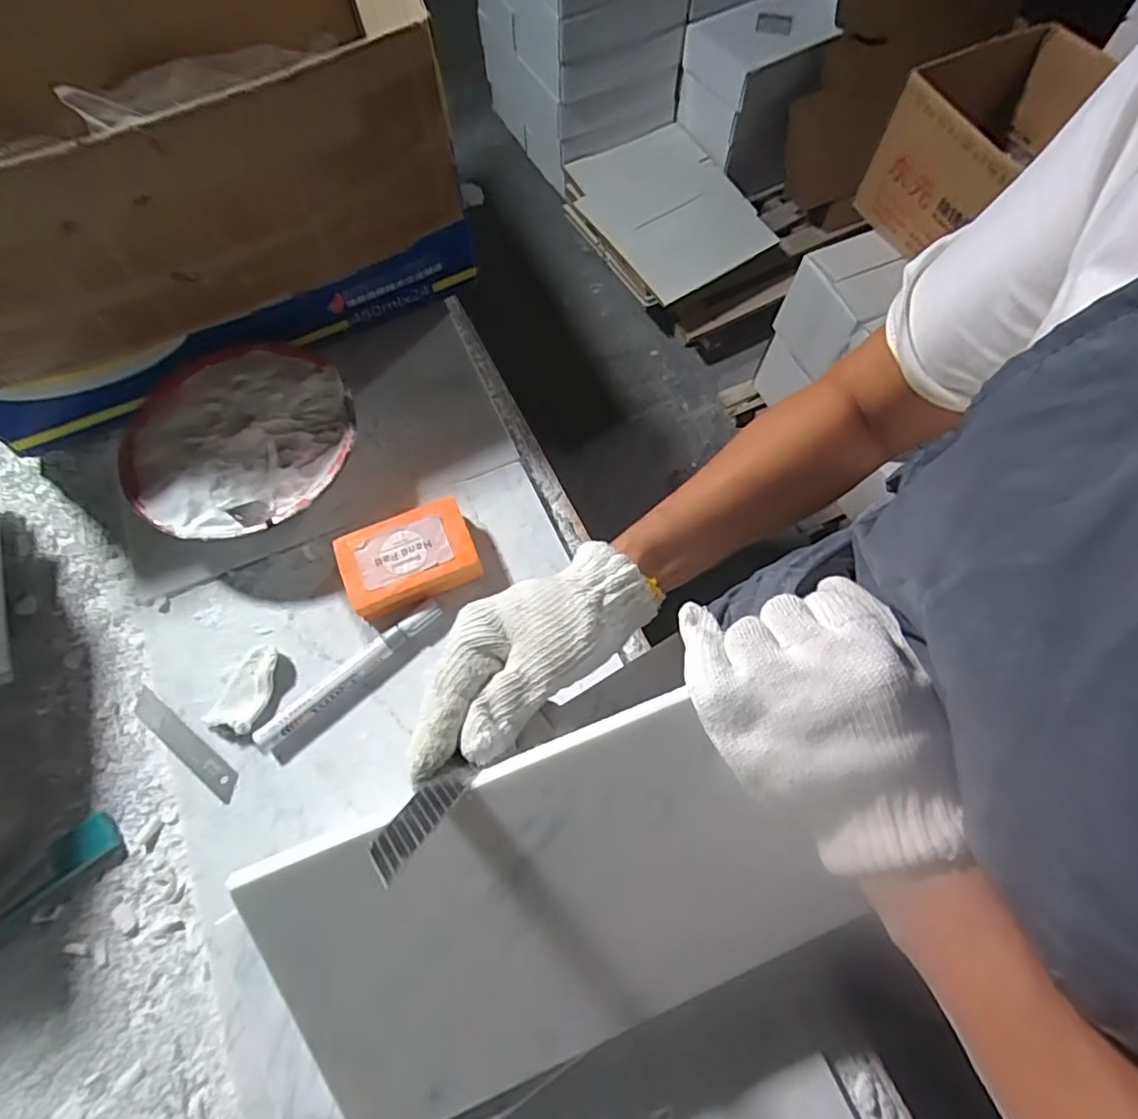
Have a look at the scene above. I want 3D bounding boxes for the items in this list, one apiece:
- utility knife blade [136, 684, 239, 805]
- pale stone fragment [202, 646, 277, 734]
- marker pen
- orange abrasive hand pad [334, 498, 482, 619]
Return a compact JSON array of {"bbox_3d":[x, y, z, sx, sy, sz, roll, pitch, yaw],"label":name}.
[{"bbox_3d":[-0.263,0.124,0.410,0.107,0.004,0.018,32,76,17],"label":"utility knife blade"},{"bbox_3d":[-0.220,0.088,0.413,0.034,0.015,0.058,17,70,8],"label":"pale stone fragment"},{"bbox_3d":[-0.151,0.077,0.413,0.144,0.016,0.020,-40,73,-13],"label":"marker pen"},{"bbox_3d":[-0.115,0.002,0.439,0.092,0.032,0.067,-20,70,-6],"label":"orange abrasive hand pad"}]

